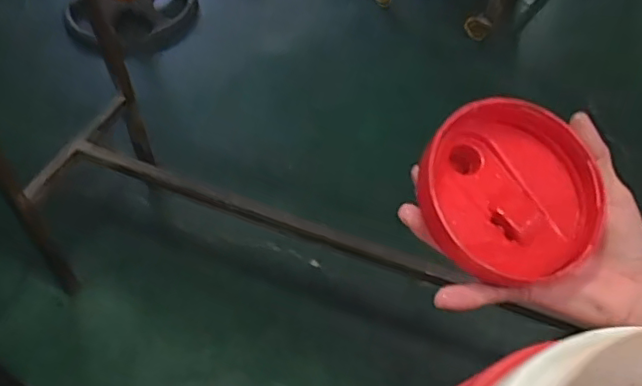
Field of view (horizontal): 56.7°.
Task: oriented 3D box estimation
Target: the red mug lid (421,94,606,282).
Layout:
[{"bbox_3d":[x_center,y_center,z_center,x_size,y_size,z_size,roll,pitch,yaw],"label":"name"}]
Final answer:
[{"bbox_3d":[0.112,-0.002,0.350,0.100,0.030,0.102,1,68,-2],"label":"red mug lid"}]

